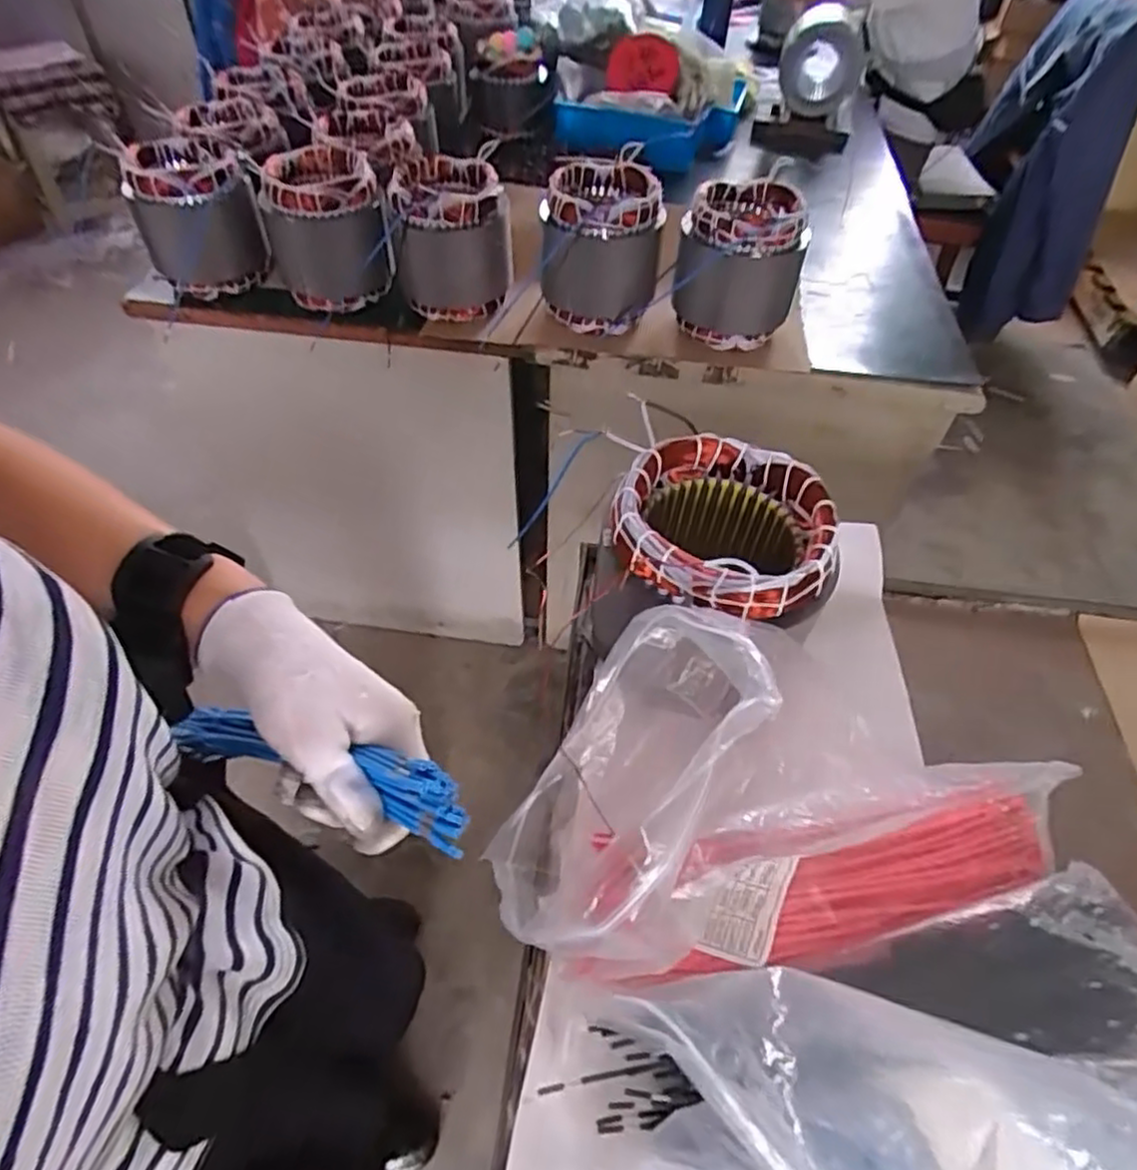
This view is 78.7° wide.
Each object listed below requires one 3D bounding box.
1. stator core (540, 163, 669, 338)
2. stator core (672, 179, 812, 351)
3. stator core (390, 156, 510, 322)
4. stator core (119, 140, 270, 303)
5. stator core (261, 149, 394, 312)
[{"bbox_3d":[0.044,-0.442,0.911,0.147,0.155,0.138,8,51,3],"label":"stator core"},{"bbox_3d":[0.221,-0.411,0.907,0.151,0.156,0.175,15,52,8],"label":"stator core"},{"bbox_3d":[-0.154,-0.462,0.927,0.145,0.154,0.140,-5,52,-7],"label":"stator core"},{"bbox_3d":[-0.510,-0.512,0.962,0.152,0.153,0.134,-17,54,-16],"label":"stator core"},{"bbox_3d":[-0.320,-0.475,0.934,0.149,0.150,0.145,-11,53,-11],"label":"stator core"}]

